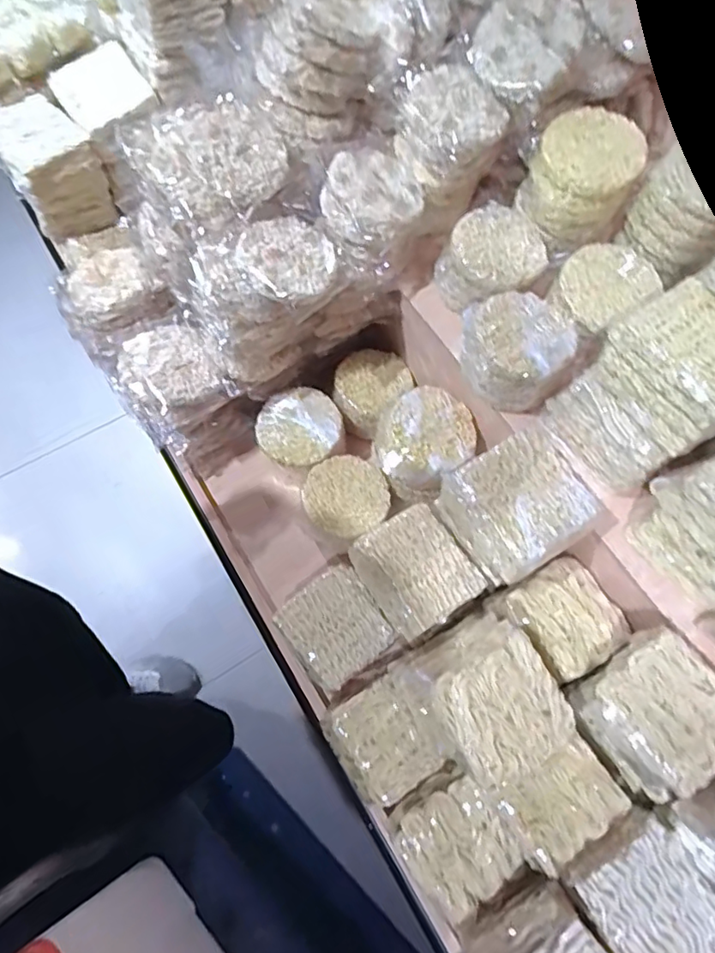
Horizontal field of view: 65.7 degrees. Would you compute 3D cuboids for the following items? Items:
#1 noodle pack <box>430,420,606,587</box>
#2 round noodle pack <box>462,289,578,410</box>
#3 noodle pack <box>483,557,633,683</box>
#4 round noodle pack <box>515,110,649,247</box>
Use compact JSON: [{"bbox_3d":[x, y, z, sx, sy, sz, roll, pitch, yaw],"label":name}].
[{"bbox_3d":[0.170,0.037,0.607,0.117,0.108,0.122,-29,71,-12],"label":"noodle pack"},{"bbox_3d":[0.180,-0.141,0.632,0.107,0.072,0.110,0,67,-1],"label":"round noodle pack"},{"bbox_3d":[0.233,0.157,0.620,0.115,0.046,0.112,-32,72,-14],"label":"noodle pack"},{"bbox_3d":[0.263,-0.346,0.657,0.117,0.104,0.113,0,67,-1],"label":"round noodle pack"}]

